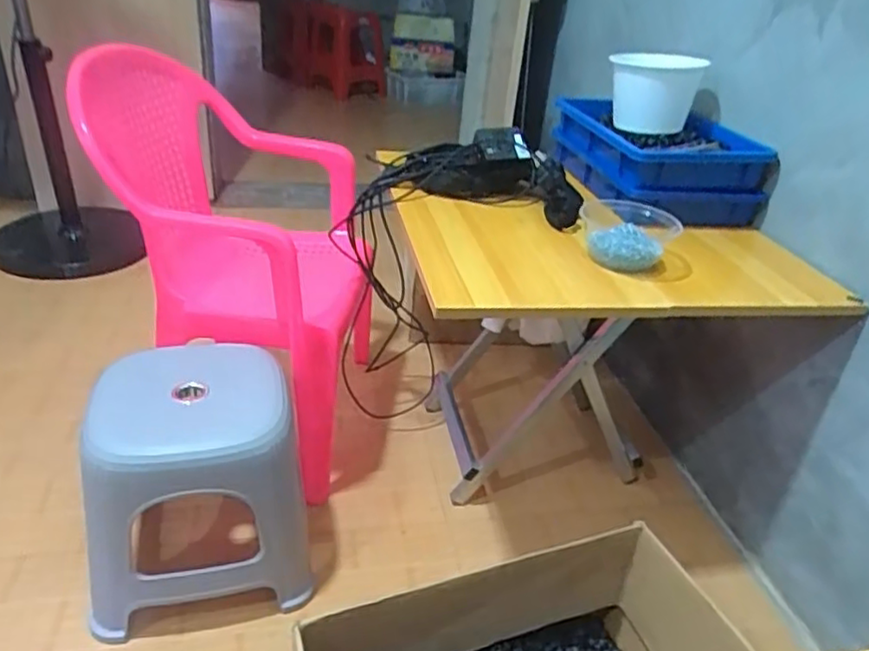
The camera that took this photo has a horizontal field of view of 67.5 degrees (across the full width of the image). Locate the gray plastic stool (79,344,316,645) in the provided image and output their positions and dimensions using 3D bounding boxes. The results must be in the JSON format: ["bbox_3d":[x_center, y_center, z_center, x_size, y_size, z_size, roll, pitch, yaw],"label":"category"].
[{"bbox_3d":[-0.337,0.225,0.954,0.271,0.313,0.273,-4,33,-13],"label":"gray plastic stool"}]

